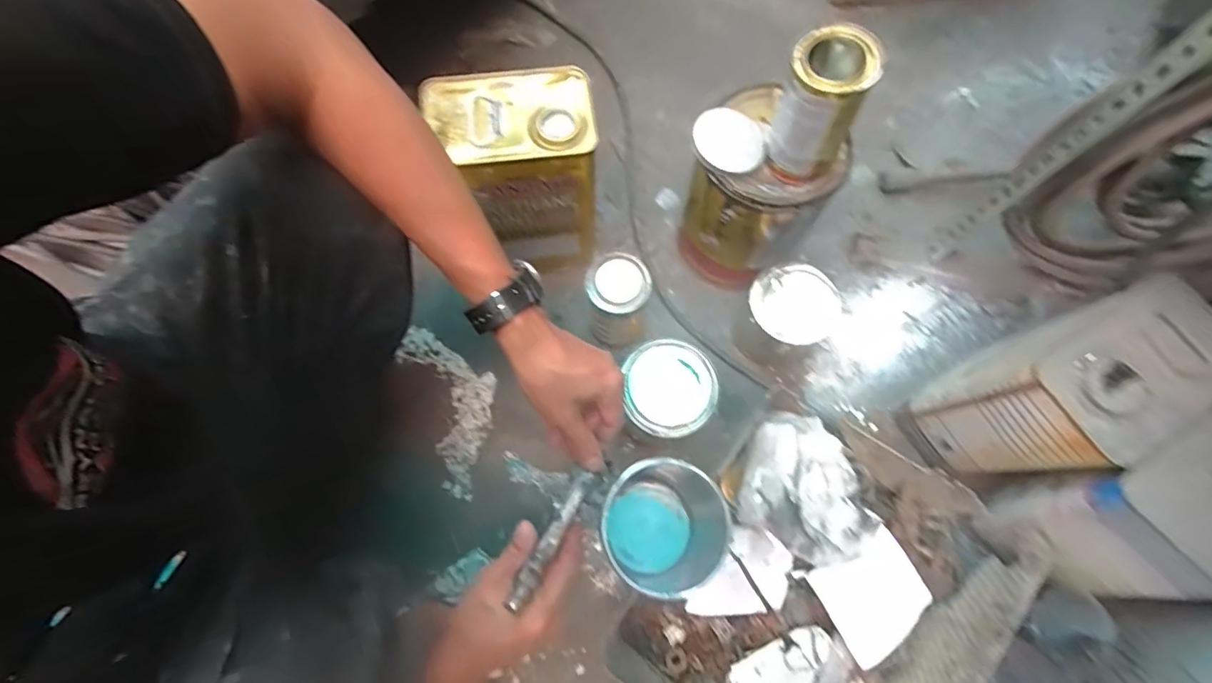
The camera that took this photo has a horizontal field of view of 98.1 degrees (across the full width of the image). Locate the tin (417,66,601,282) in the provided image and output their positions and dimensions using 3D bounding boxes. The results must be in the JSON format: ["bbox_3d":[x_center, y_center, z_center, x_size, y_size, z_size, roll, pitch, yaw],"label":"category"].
[{"bbox_3d":[-0.095,-0.183,0.650,0.166,0.267,0.117,-8,72,-2],"label":"tin"}]

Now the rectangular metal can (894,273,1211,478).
[{"bbox_3d":[0.440,0.051,0.533,0.153,0.229,0.106,-29,78,-10],"label":"rectangular metal can"}]

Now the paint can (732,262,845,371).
[{"bbox_3d":[0.222,-0.028,0.663,0.100,0.121,0.097,-42,76,-11],"label":"paint can"}]

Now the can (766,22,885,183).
[{"bbox_3d":[0.199,-0.219,0.501,0.085,0.131,0.069,35,76,6],"label":"can"}]

